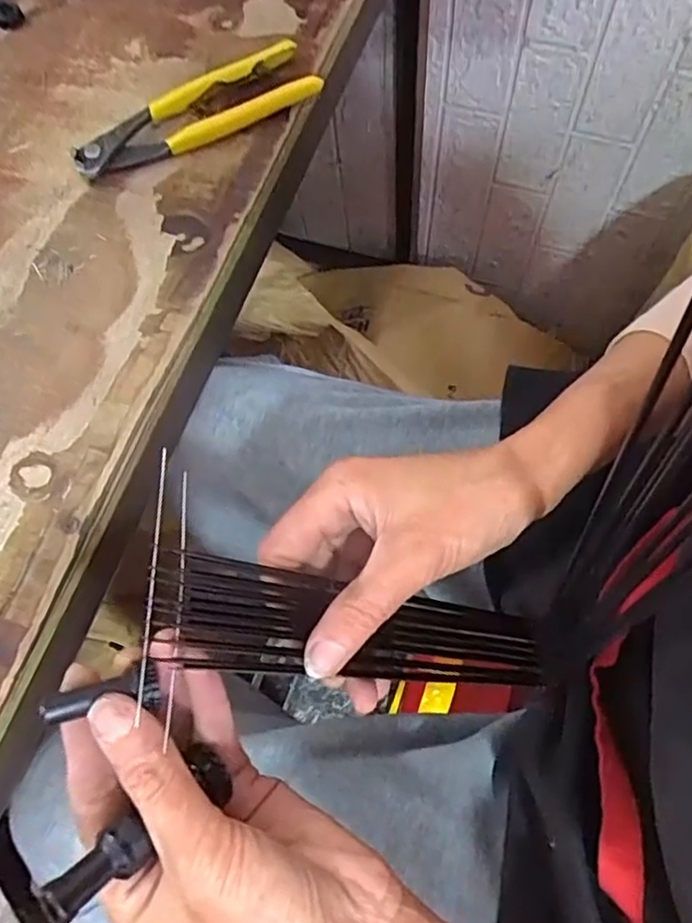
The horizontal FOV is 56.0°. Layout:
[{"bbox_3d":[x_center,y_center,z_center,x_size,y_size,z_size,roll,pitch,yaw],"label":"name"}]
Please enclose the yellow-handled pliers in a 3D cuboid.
[{"bbox_3d":[-0.096,-0.221,0.419,0.160,0.027,0.054,-31,69,-9],"label":"yellow-handled pliers"}]

